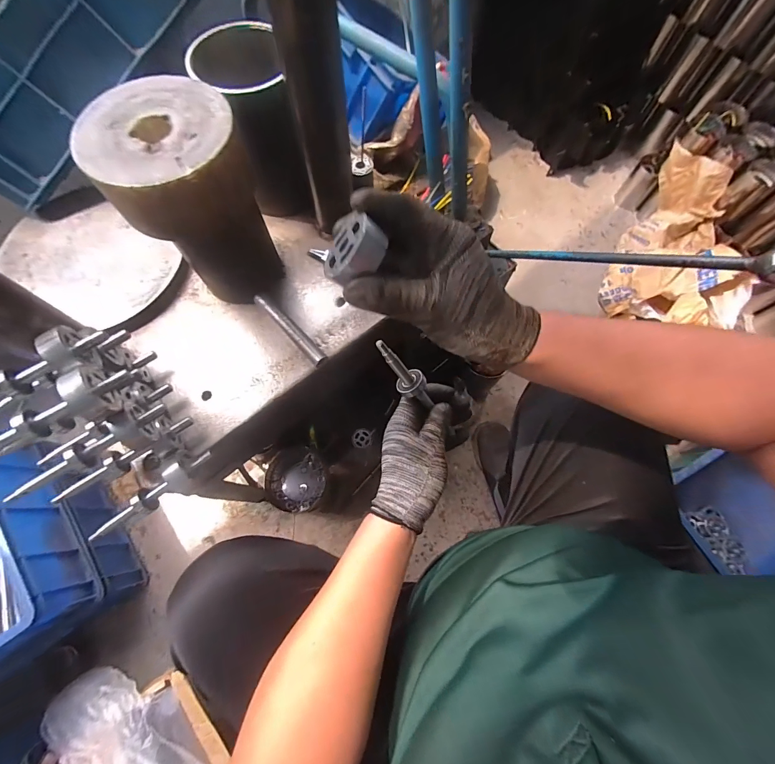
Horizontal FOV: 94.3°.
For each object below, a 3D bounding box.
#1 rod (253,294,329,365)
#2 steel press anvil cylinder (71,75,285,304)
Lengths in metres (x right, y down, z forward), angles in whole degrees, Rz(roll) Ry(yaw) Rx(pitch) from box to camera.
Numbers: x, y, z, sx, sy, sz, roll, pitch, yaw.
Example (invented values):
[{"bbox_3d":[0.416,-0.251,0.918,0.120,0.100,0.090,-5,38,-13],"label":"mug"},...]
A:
[{"bbox_3d":[-0.135,-0.073,0.494,0.135,0.013,0.018,43,75,13],"label":"rod"},{"bbox_3d":[-0.219,-0.201,0.432,0.144,0.208,0.142,-24,72,-9],"label":"steel press anvil cylinder"}]

